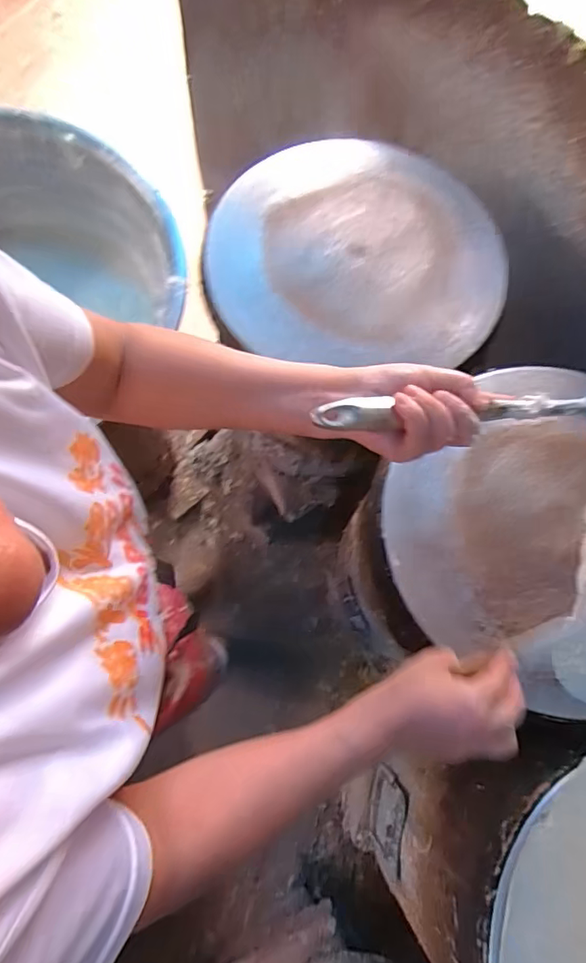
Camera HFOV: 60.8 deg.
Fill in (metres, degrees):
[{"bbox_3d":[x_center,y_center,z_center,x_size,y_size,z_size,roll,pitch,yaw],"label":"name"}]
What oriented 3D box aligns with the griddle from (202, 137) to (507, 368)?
[{"bbox_3d":[0.078,-0.303,0.633,0.354,0.028,0.329,0,74,0],"label":"griddle"}]

